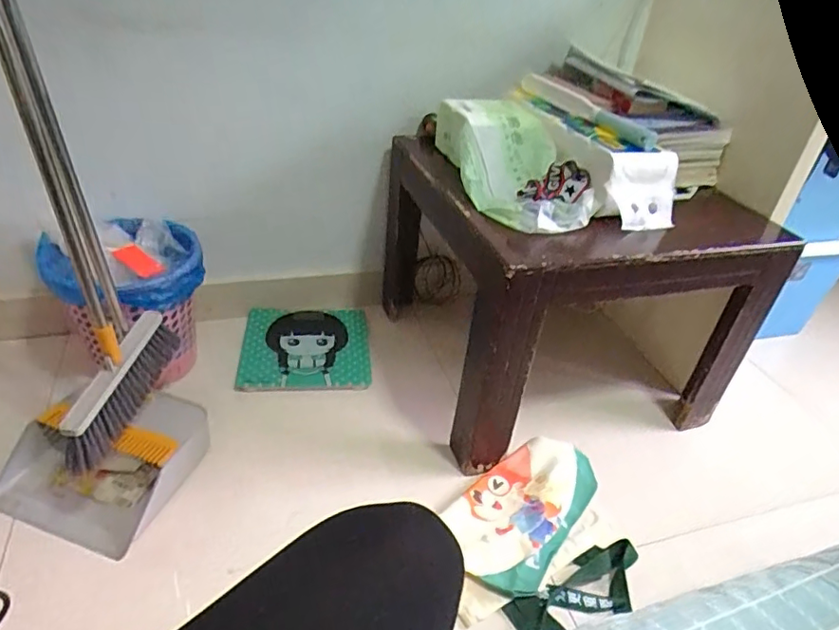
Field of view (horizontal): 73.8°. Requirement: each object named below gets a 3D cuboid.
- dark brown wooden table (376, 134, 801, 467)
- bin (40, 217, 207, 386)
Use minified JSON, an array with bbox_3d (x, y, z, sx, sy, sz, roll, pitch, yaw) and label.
[{"bbox_3d":[0.282,-0.080,1.193,0.595,0.427,0.586,-7,37,-19],"label":"dark brown wooden table"},{"bbox_3d":[-0.531,-0.017,1.086,0.240,0.261,0.238,4,35,-3],"label":"bin"}]

